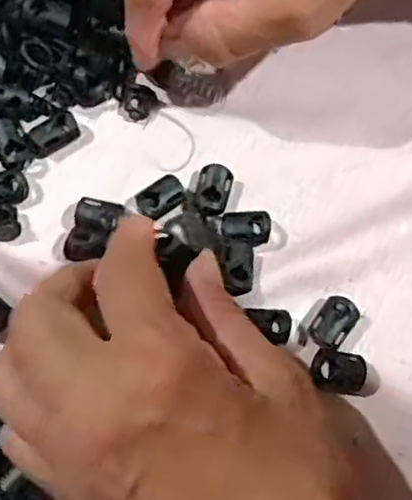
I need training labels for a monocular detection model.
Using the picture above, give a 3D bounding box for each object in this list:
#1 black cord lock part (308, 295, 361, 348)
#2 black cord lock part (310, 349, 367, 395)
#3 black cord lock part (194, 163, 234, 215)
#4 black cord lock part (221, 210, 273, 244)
[{"bbox_3d":[0.051,0.028,0.259,0.014,0.008,0.020,34,76,9],"label":"black cord lock part"},{"bbox_3d":[0.052,0.047,0.255,0.021,0.007,0.015,9,74,2],"label":"black cord lock part"},{"bbox_3d":[0.003,-0.024,0.275,0.014,0.009,0.021,14,74,4],"label":"black cord lock part"},{"bbox_3d":[0.017,-0.009,0.271,0.020,0.008,0.014,2,73,0],"label":"black cord lock part"}]

